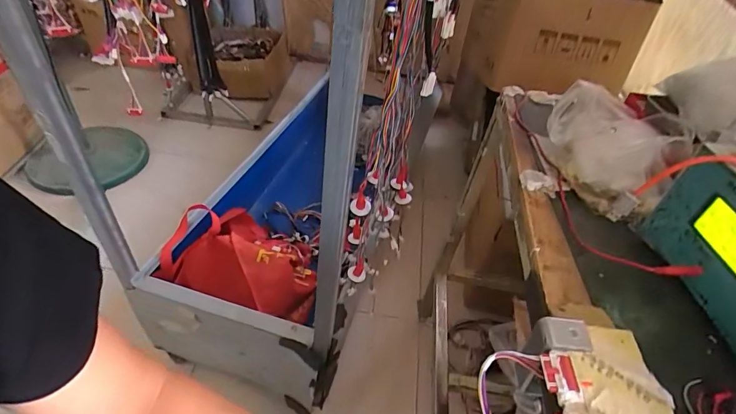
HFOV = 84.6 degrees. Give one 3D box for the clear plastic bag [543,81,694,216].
[{"bbox_3d":[0.334,-0.080,0.558,0.136,0.109,0.157,-2,44,-11],"label":"clear plastic bag"}]

